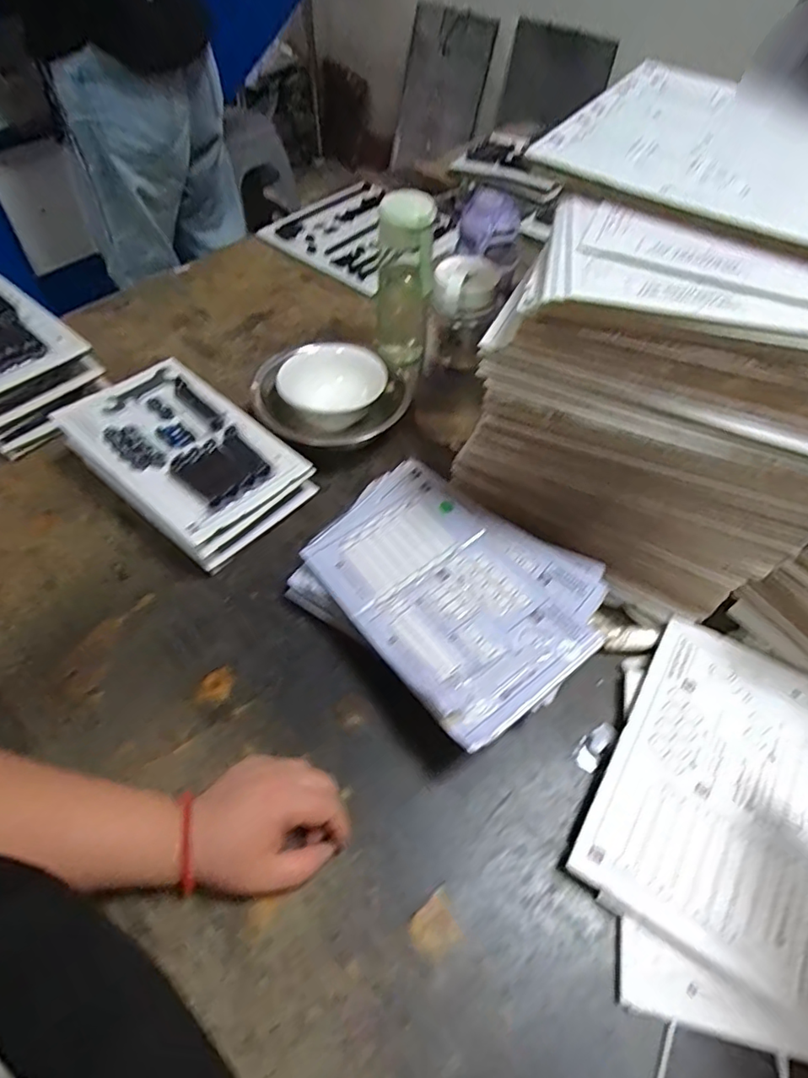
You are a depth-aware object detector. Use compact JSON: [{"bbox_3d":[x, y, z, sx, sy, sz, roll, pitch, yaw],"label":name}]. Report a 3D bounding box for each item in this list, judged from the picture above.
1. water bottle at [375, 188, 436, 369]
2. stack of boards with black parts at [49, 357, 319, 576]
[{"bbox_3d":[-0.001,-0.324,0.713,0.071,0.201,0.072,-6,56,-4],"label":"water bottle"},{"bbox_3d":[-0.240,-0.087,0.608,0.242,0.078,0.161,34,62,21],"label":"stack of boards with black parts"}]

